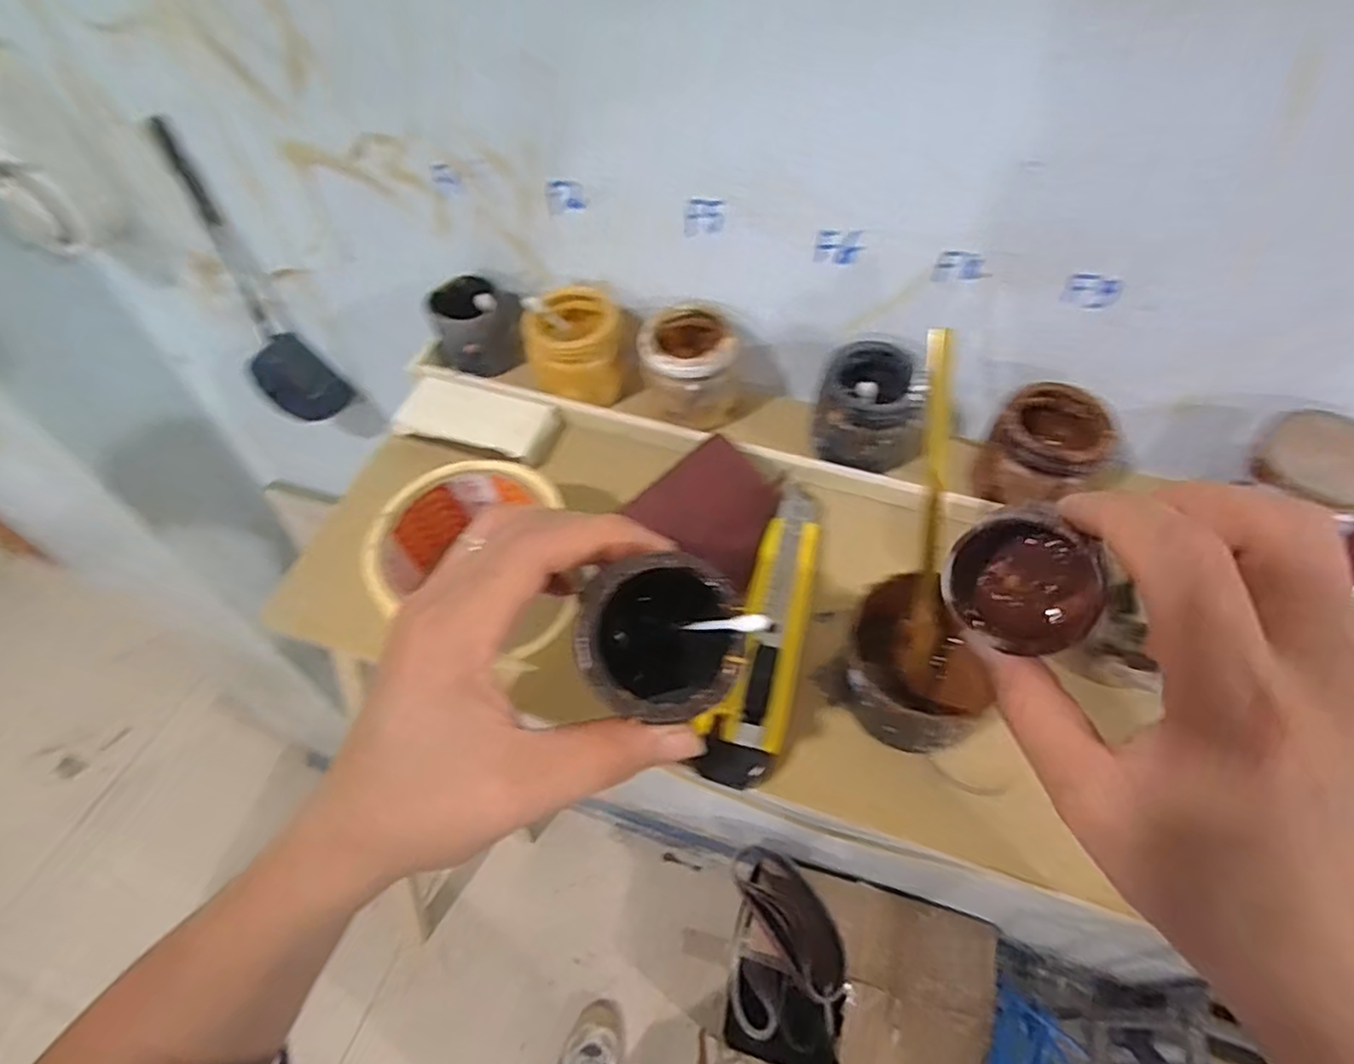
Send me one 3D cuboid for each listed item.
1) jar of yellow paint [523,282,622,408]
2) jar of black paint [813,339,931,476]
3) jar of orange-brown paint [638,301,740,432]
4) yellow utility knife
[{"bbox_3d":[-0.059,-0.114,0.405,0.059,0.051,0.052,2,53,3],"label":"jar of yellow paint"},{"bbox_3d":[0.107,-0.070,0.365,0.055,0.059,0.051,0,53,1],"label":"jar of black paint"},{"bbox_3d":[0.009,-0.099,0.395,0.057,0.051,0.061,3,53,3],"label":"jar of orange-brown paint"},{"bbox_3d":[0.049,0.044,0.328,0.038,0.015,0.161,17,55,13],"label":"yellow utility knife"}]

